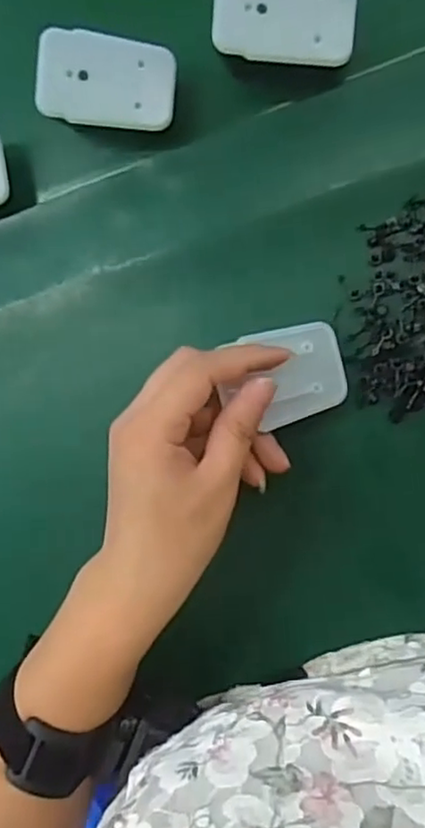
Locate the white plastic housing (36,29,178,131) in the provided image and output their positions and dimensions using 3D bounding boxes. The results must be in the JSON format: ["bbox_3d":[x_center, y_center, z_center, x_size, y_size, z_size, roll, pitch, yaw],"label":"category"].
[{"bbox_3d":[-0.054,-0.170,0.323,0.068,0.006,0.043,5,95,-11],"label":"white plastic housing"}]

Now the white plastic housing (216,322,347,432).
[{"bbox_3d":[0.035,-0.018,0.312,0.063,0.009,0.046,-14,97,-19],"label":"white plastic housing"}]

